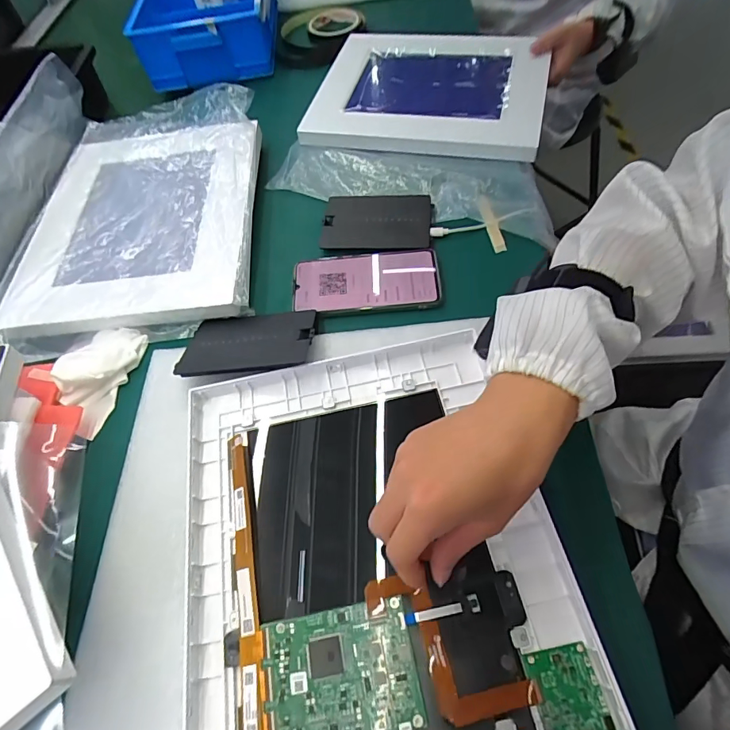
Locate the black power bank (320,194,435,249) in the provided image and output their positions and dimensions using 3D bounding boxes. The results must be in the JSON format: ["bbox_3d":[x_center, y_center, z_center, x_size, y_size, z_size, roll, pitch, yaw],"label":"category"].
[{"bbox_3d":[0.014,-0.164,0.512,0.122,0.013,0.081,-3,59,6],"label":"black power bank"}]

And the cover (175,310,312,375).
[{"bbox_3d":[-0.110,-0.022,0.422,0.120,0.009,0.082,-6,40,6],"label":"cover"}]

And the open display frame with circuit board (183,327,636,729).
[{"bbox_3d":[0.001,0.125,0.318,0.252,0.027,0.308,-12,60,-3],"label":"open display frame with circuit board"}]

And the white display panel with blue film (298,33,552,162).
[{"bbox_3d":[0.087,-0.372,0.606,0.300,0.030,0.238,11,62,10],"label":"white display panel with blue film"}]

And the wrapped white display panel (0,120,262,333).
[{"bbox_3d":[-0.255,-0.176,0.508,0.261,0.023,0.295,-6,58,4],"label":"wrapped white display panel"}]

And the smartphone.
[{"bbox_3d":[0.001,-0.088,0.461,0.147,0.014,0.072,-3,59,6],"label":"smartphone"}]

